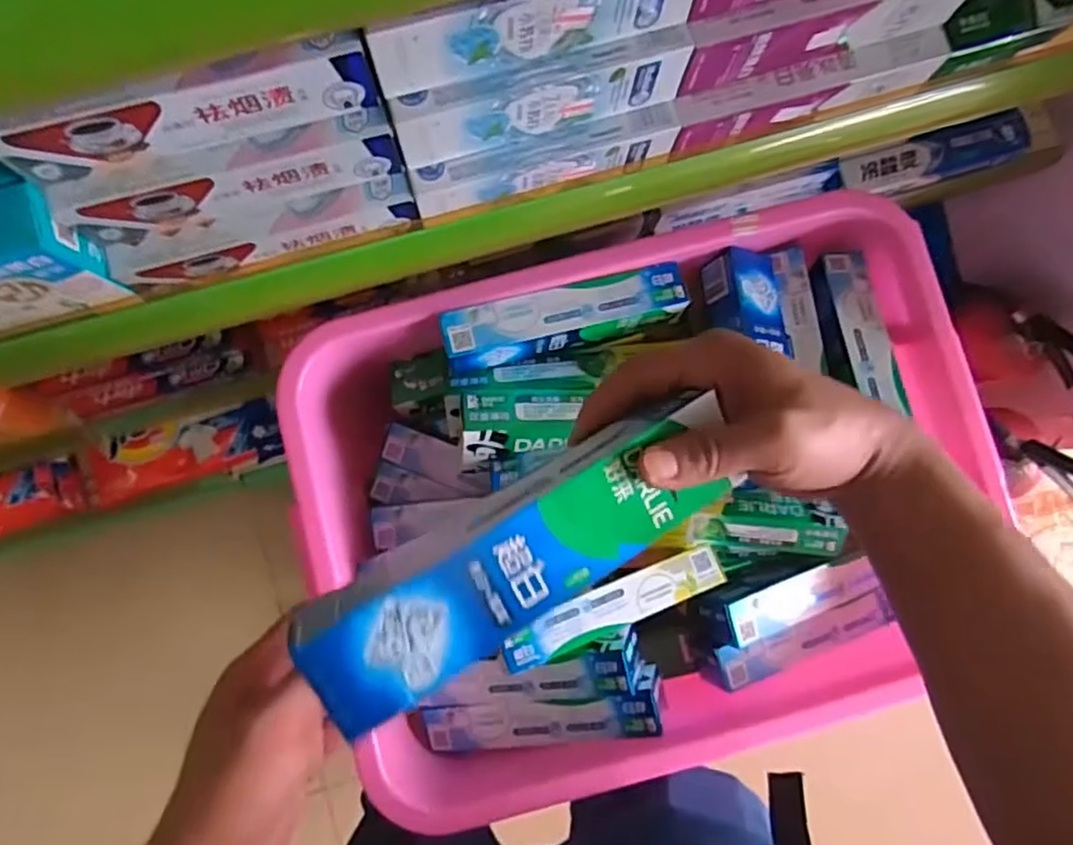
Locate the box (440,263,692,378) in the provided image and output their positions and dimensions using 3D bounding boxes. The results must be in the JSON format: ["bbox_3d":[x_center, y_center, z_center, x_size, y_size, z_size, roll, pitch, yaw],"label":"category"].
[{"bbox_3d":[0.024,-0.087,0.544,0.198,0.035,0.047,-14,86,-4],"label":"box"}]

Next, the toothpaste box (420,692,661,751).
[{"bbox_3d":[0.006,0.243,0.552,0.199,0.033,0.042,-14,85,15],"label":"toothpaste box"}]

